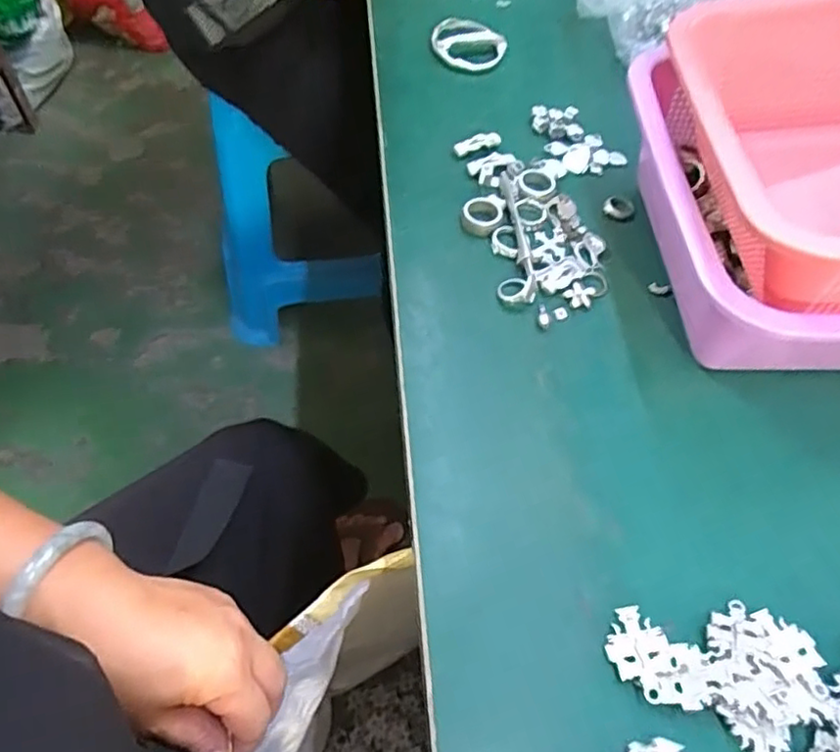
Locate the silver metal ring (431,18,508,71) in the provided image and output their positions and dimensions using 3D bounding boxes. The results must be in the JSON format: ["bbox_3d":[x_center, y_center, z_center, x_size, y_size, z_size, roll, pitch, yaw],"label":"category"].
[{"bbox_3d":[0.040,-0.277,0.518,0.061,0.015,0.049,25,59,12],"label":"silver metal ring"}]

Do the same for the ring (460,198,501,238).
[{"bbox_3d":[0.040,-0.105,0.405,0.025,0.009,0.030,12,57,4],"label":"ring"}]

